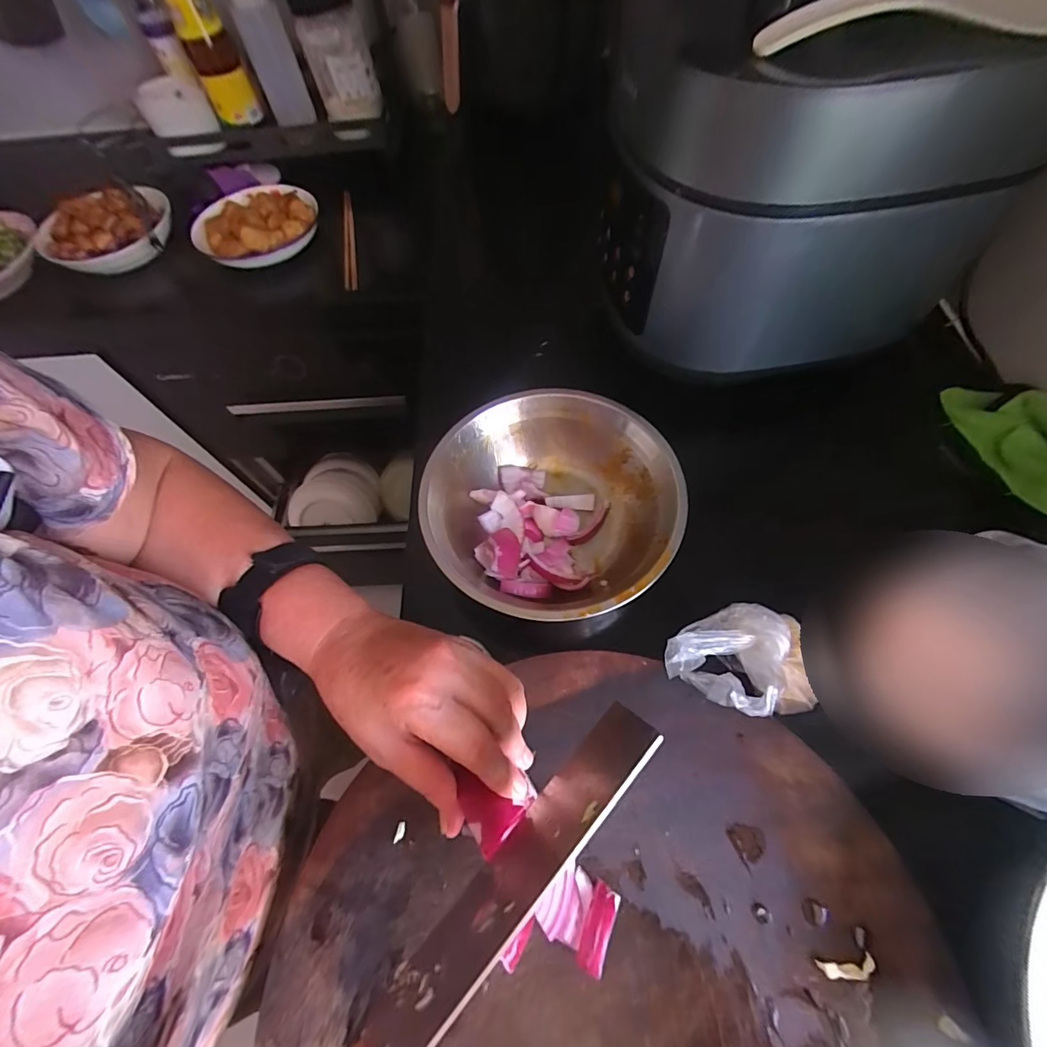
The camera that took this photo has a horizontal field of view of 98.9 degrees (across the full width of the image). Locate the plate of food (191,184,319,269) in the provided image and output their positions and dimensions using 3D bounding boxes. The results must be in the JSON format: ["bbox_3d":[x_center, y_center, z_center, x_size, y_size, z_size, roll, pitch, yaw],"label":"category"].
[{"bbox_3d":[-0.416,-0.469,0.702,0.182,0.039,0.157,-19,64,-7],"label":"plate of food"}]

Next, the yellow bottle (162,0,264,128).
[{"bbox_3d":[-0.461,-0.709,0.632,0.066,0.220,0.081,-28,65,-11],"label":"yellow bottle"}]

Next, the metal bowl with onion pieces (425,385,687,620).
[{"bbox_3d":[0.024,-0.010,0.383,0.197,0.073,0.197,-1,63,2],"label":"metal bowl with onion pieces"}]

